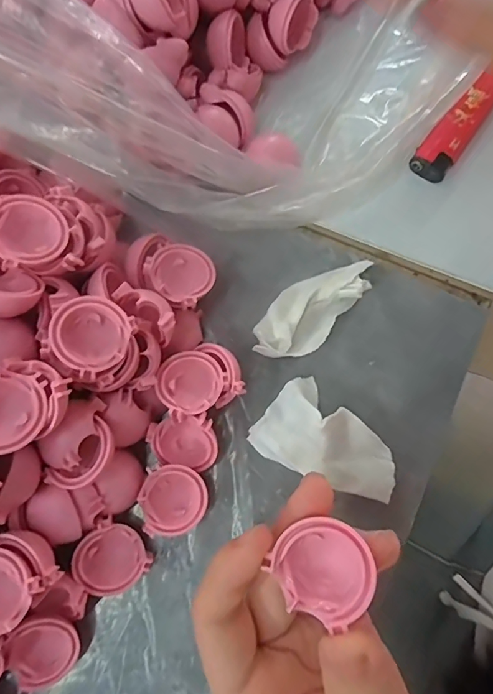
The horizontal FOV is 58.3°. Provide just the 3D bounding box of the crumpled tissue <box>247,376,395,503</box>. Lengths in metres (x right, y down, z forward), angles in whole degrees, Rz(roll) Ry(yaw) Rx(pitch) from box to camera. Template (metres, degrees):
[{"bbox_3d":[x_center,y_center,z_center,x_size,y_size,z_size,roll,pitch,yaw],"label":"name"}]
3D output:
[{"bbox_3d":[0.038,0.047,0.203,0.065,0.015,0.039,39,79,9],"label":"crumpled tissue"}]

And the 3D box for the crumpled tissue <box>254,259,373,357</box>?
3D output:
[{"bbox_3d":[0.033,-0.021,0.218,0.030,0.015,0.068,41,80,9],"label":"crumpled tissue"}]

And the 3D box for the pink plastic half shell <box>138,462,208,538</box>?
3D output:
[{"bbox_3d":[-0.032,0.067,0.197,0.028,0.016,0.029,0,76,0],"label":"pink plastic half shell"}]

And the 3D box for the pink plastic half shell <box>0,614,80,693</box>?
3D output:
[{"bbox_3d":[-0.084,0.126,0.183,0.029,0.012,0.029,35,93,-10],"label":"pink plastic half shell"}]

